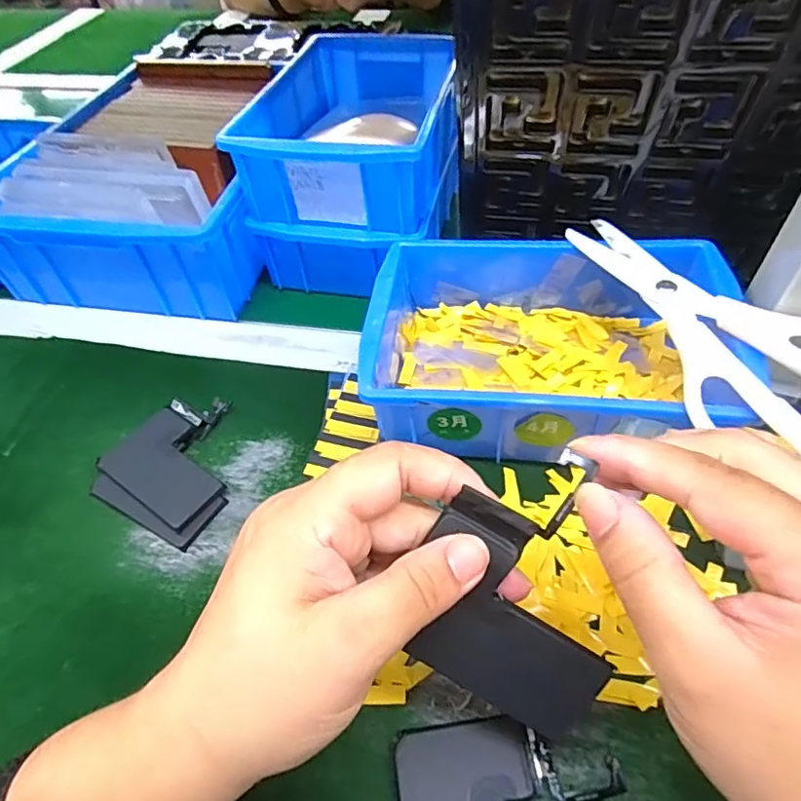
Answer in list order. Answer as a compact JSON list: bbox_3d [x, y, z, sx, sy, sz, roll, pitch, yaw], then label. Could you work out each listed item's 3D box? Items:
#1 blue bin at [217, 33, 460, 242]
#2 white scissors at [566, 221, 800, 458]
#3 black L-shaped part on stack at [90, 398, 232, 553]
[{"bbox_3d":[-0.028,-0.213,0.417,0.125,0.061,0.212,8,52,10],"label":"blue bin"},{"bbox_3d":[0.165,-0.047,0.280,0.087,0.016,0.178,-12,51,-6],"label":"white scissors"},{"bbox_3d":[-0.130,0.033,0.324,0.074,0.015,0.085,21,54,20],"label":"black L-shaped part on stack"}]

